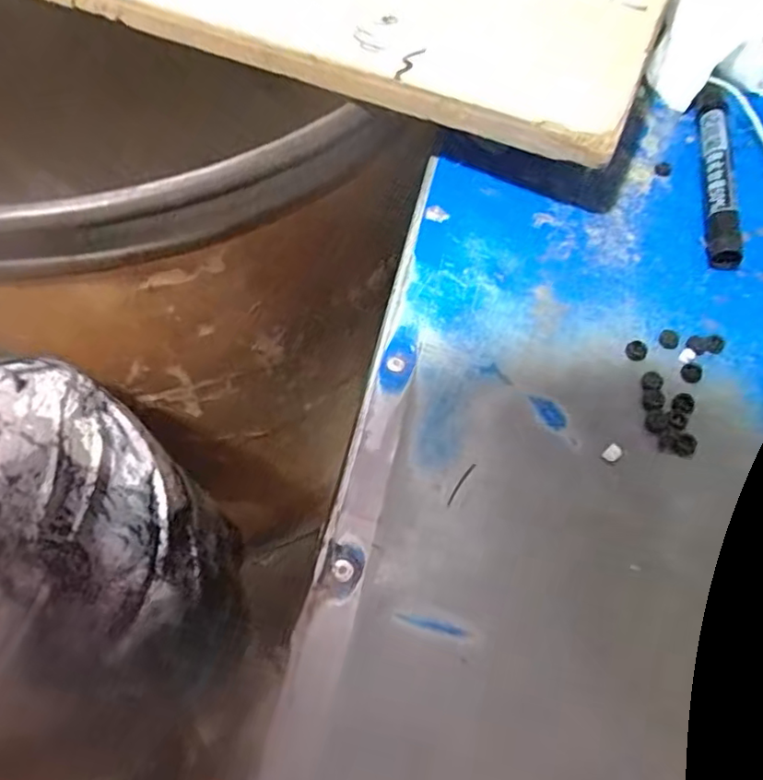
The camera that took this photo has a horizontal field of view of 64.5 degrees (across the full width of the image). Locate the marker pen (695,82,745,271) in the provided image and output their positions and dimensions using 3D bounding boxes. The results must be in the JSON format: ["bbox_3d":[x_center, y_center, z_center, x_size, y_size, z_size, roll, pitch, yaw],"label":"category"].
[{"bbox_3d":[0.170,-0.112,0.308,0.016,0.014,0.120,7,63,8],"label":"marker pen"}]

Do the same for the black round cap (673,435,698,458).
[{"bbox_3d":[0.121,0.022,0.240,0.010,0.004,0.008,-36,65,-13],"label":"black round cap"}]

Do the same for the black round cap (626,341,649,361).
[{"bbox_3d":[0.109,-0.017,0.257,0.008,0.004,0.010,38,71,21],"label":"black round cap"}]

